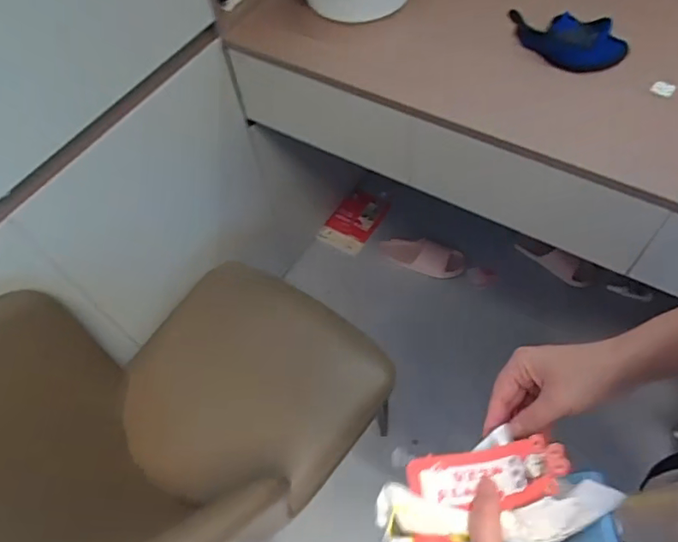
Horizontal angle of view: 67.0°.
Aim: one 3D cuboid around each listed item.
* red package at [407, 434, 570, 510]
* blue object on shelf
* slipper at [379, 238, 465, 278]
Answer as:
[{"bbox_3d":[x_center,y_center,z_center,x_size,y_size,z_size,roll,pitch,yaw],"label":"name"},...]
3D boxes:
[{"bbox_3d":[0.115,0.159,0.399,0.117,0.021,0.044,-12,60,13],"label":"red package"},{"bbox_3d":[0.369,-0.374,0.829,0.182,0.034,0.095,12,63,10],"label":"blue object on shelf"},{"bbox_3d":[0.245,-0.043,1.540,0.250,0.070,0.083,16,63,12],"label":"slipper"}]

